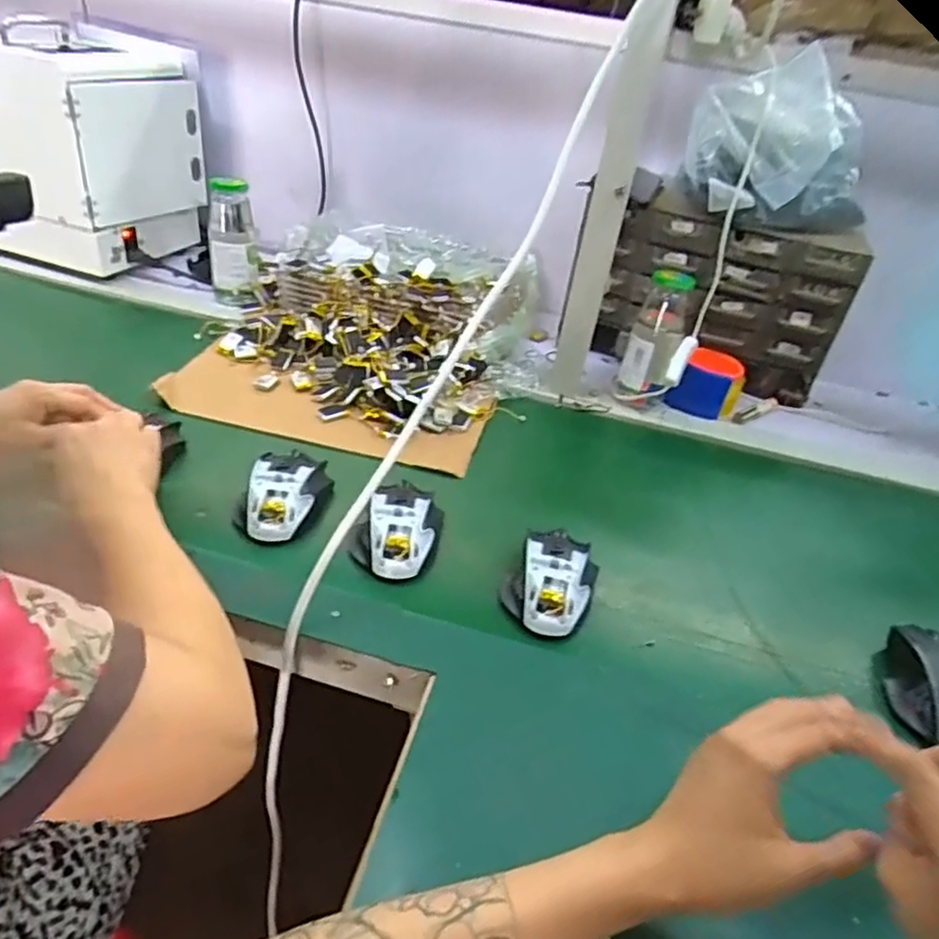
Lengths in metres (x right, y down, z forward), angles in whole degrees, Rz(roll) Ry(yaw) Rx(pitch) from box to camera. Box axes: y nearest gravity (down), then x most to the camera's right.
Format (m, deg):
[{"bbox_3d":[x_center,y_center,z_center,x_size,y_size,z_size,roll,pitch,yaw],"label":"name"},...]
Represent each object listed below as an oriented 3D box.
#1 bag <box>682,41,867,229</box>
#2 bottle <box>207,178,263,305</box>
[{"bbox_3d":[0.411,-0.416,0.873,0.234,0.172,0.174,20,38,16],"label":"bag"},{"bbox_3d":[-0.331,-0.320,0.950,0.067,0.146,0.073,-7,38,-20],"label":"bottle"}]

